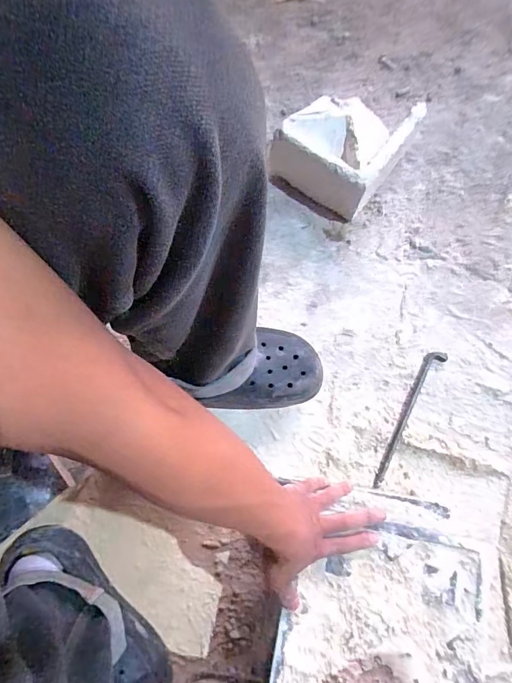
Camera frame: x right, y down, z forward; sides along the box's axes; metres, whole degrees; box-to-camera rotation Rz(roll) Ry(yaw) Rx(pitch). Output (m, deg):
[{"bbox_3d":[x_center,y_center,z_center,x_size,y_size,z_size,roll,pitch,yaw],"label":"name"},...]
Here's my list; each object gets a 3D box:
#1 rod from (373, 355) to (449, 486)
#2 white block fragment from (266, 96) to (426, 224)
[{"bbox_3d":[0.231,0.112,0.623,0.029,0.007,0.235,32,79,8],"label":"rod"},{"bbox_3d":[0.139,-0.327,0.679,0.173,0.098,0.192,34,80,8],"label":"white block fragment"}]

